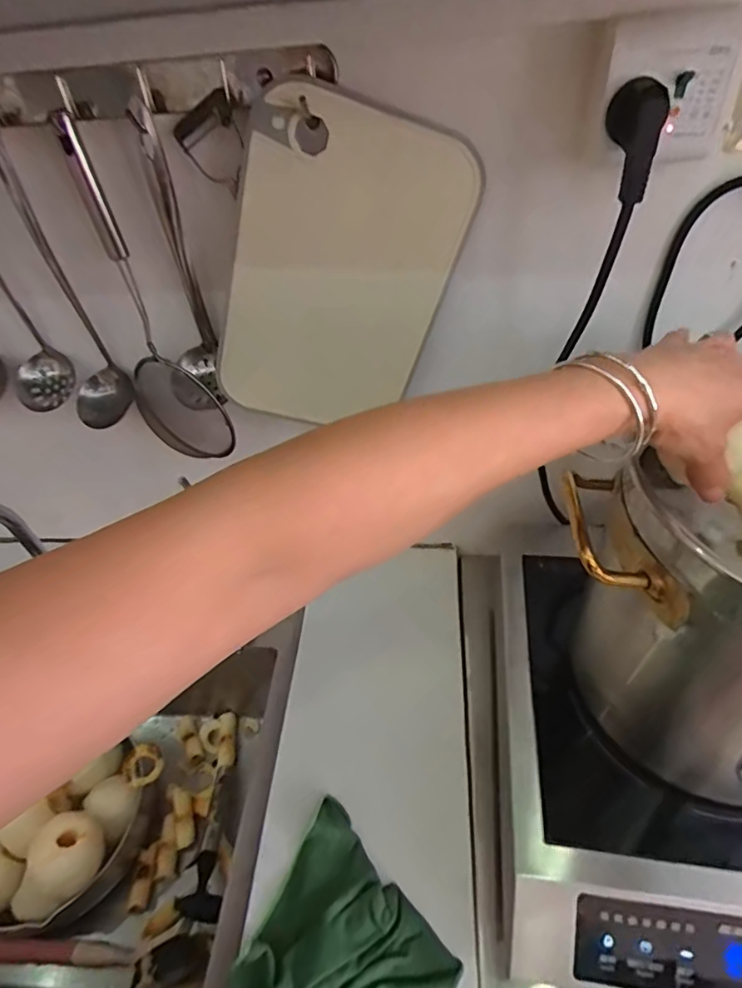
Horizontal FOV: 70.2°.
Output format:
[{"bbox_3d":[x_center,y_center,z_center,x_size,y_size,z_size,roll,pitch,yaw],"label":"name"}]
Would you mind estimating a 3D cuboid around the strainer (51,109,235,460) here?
[{"bbox_3d":[-0.233,-0.176,0.545,0.076,0.339,0.126,-25,46,-18],"label":"strainer"}]

